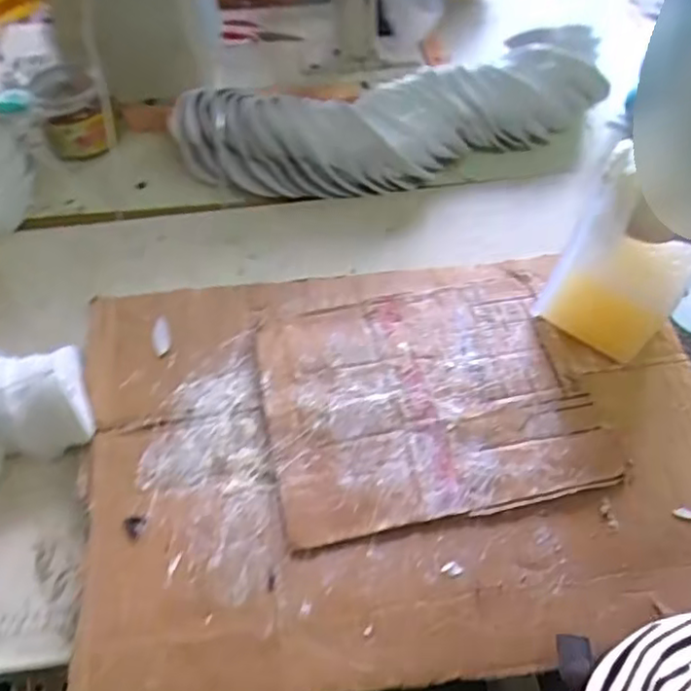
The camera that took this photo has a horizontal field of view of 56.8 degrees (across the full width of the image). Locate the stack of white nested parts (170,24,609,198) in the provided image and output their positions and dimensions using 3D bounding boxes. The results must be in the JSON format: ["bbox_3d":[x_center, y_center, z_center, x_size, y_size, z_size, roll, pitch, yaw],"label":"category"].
[{"bbox_3d":[0.088,-0.335,0.942,0.683,0.144,0.199,-8,55,-4],"label":"stack of white nested parts"}]

